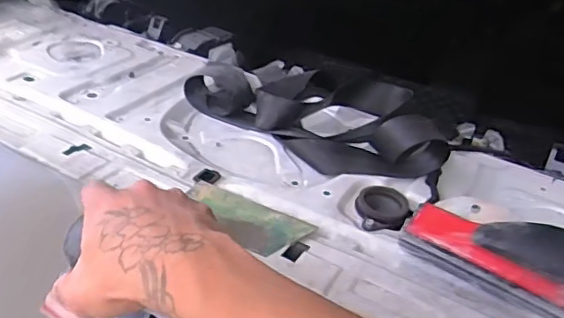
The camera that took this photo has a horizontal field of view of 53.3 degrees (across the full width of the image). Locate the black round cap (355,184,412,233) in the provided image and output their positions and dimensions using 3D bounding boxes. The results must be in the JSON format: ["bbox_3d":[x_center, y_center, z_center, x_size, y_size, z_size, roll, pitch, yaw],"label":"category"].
[{"bbox_3d":[0.112,0.052,0.621,0.057,0.014,0.075,8,33,2],"label":"black round cap"}]

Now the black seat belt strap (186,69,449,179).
[{"bbox_3d":[0.058,-0.075,0.773,0.355,0.074,0.191,28,38,29],"label":"black seat belt strap"}]

